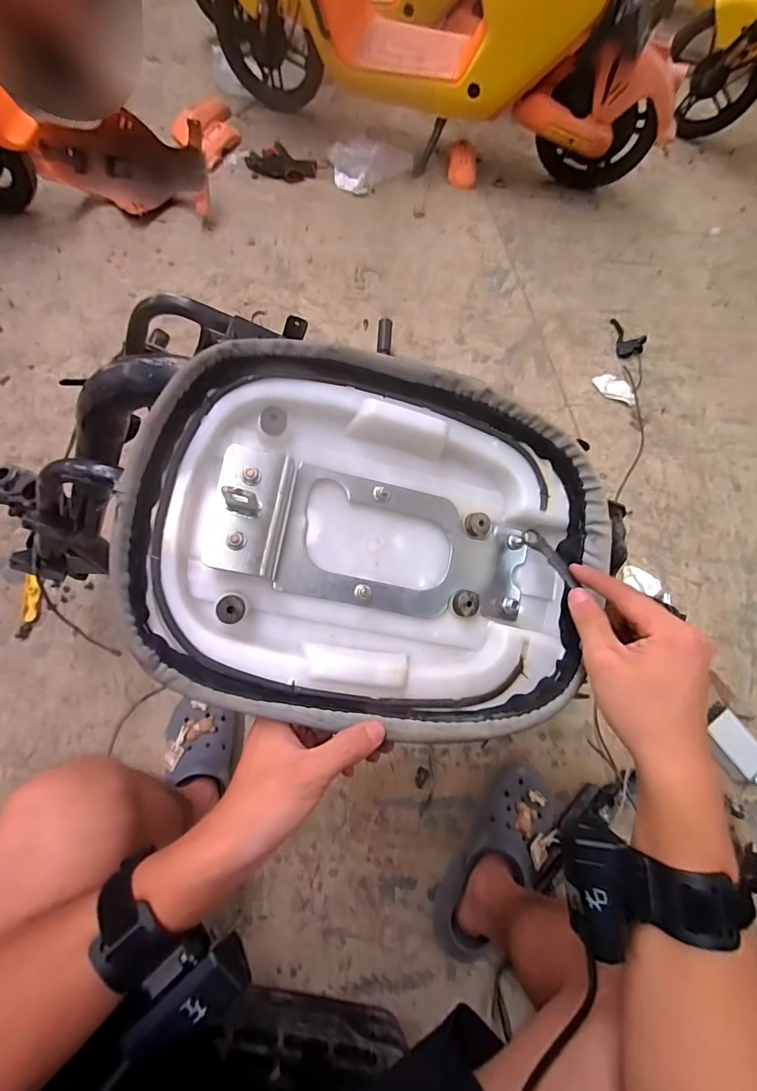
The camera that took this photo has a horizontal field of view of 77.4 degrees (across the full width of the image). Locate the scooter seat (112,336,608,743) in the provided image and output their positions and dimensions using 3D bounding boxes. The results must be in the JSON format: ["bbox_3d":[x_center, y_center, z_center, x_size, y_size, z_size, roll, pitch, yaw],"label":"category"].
[{"bbox_3d":[0.001,-0.002,0.386,0.369,0.100,0.271,10,80,-12],"label":"scooter seat"}]

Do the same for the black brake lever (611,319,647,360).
[{"bbox_3d":[0.690,-0.581,1.301,0.071,0.035,0.150,6,63,-2],"label":"black brake lever"}]

